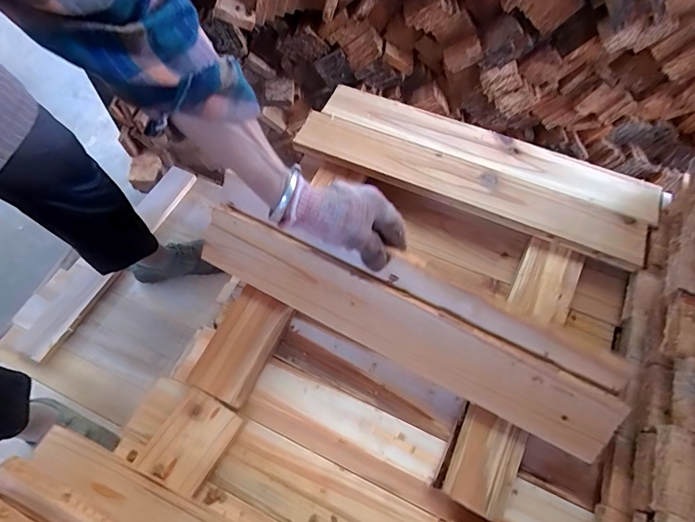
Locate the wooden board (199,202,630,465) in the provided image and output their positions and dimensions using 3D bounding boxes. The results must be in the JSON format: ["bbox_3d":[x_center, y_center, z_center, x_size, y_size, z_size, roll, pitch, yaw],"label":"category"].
[{"bbox_3d":[0.045,0.068,0.453,0.486,0.020,0.074,26,103,12],"label":"wooden board"}]

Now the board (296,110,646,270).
[{"bbox_3d":[0.160,-0.111,0.561,0.488,0.012,0.068,22,64,10],"label":"board"}]

